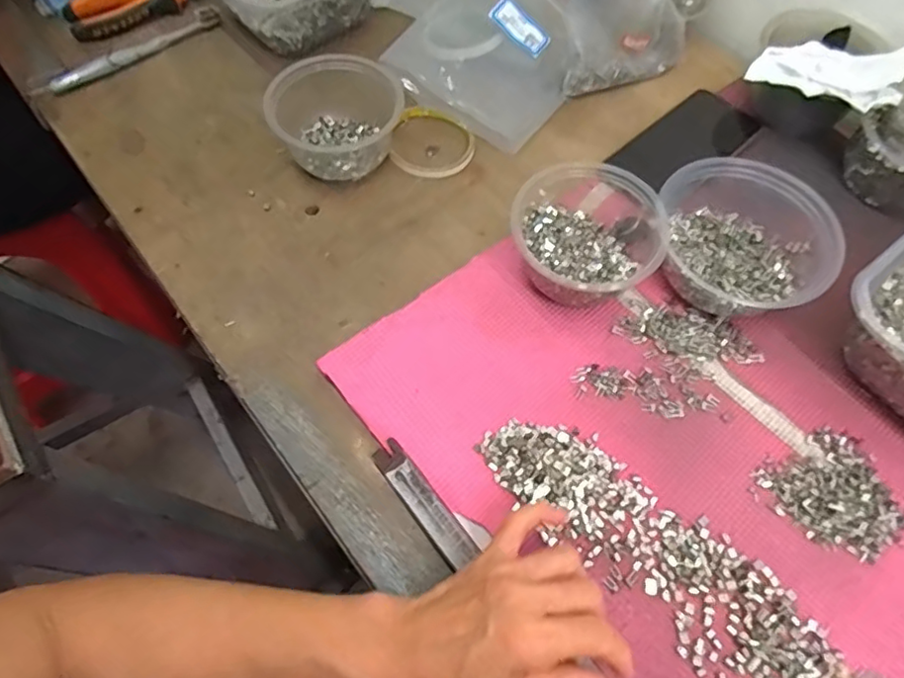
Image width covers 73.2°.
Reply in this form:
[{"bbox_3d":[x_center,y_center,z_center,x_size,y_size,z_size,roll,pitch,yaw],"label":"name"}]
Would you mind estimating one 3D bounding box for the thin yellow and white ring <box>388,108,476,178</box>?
[{"bbox_3d":[-0.016,-0.186,0.571,0.076,0.018,0.081,1,61,-2],"label":"thin yellow and white ring"}]

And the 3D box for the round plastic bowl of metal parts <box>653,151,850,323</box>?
[{"bbox_3d":[0.225,-0.077,0.476,0.133,0.069,0.115,20,63,9],"label":"round plastic bowl of metal parts"}]

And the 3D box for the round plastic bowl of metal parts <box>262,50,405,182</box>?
[{"bbox_3d":[-0.101,-0.204,0.547,0.110,0.064,0.103,1,61,-2],"label":"round plastic bowl of metal parts"}]

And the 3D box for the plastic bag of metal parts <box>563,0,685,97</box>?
[{"bbox_3d":[0.171,-0.321,0.570,0.134,0.148,0.066,-31,67,-17],"label":"plastic bag of metal parts"}]

